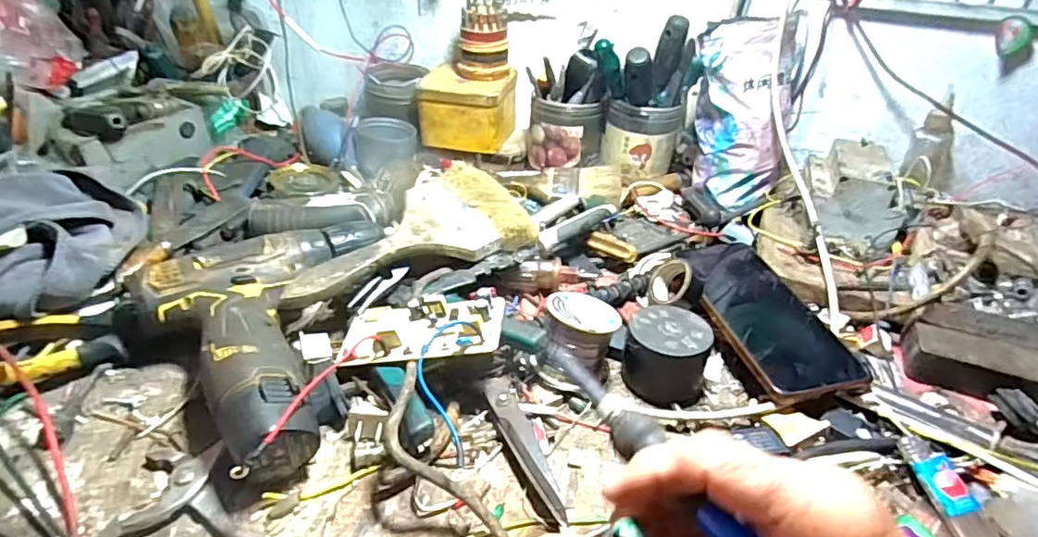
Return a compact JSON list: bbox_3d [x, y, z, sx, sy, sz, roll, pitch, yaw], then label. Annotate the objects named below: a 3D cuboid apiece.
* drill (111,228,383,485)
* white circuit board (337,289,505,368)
[{"bbox_3d":[-0.153,0.032,0.408,0.192,0.053,0.184,29,45,30],"label":"drill"},{"bbox_3d":[-0.067,0.037,0.390,0.110,0.019,0.053,-8,36,10],"label":"white circuit board"}]

